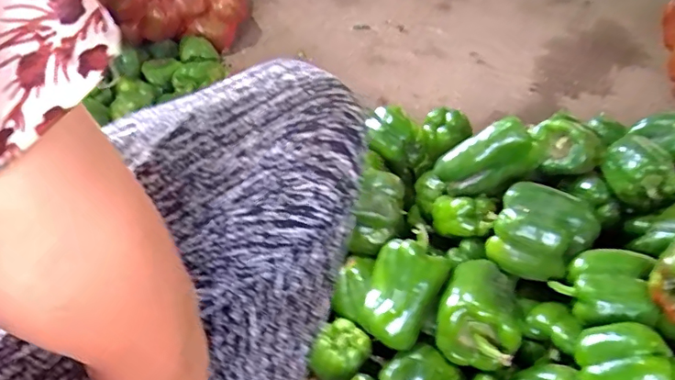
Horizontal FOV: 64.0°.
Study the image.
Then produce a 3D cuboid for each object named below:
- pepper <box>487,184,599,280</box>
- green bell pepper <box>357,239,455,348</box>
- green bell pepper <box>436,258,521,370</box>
[{"bbox_3d":[0.248,0.054,0.657,0.107,0.081,0.078,26,42,21],"label":"pepper"},{"bbox_3d":[0.073,0.127,0.643,0.083,0.103,0.086,5,39,-4],"label":"green bell pepper"},{"bbox_3d":[0.164,0.136,0.618,0.088,0.072,0.118,18,40,13],"label":"green bell pepper"}]

